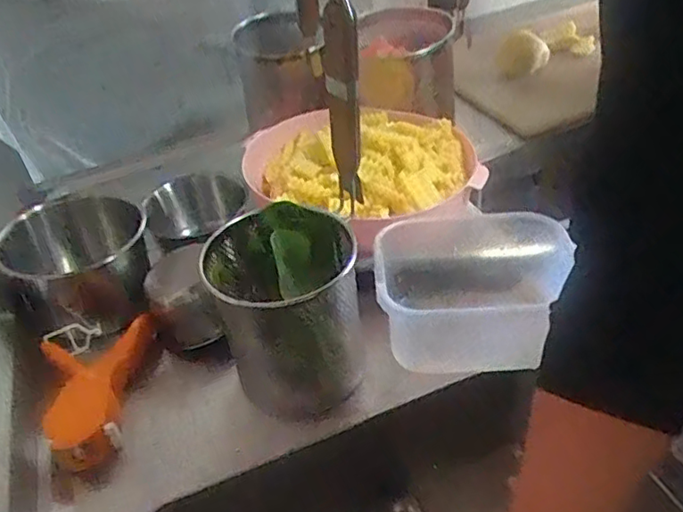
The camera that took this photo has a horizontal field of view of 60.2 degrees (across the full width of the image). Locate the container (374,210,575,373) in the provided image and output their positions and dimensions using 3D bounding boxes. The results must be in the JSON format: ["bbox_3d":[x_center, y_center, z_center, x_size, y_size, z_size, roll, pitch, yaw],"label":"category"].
[{"bbox_3d":[0.131,0.036,0.606,0.182,0.099,0.153,0,41,9],"label":"container"}]

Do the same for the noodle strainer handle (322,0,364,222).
[{"bbox_3d":[0.003,-0.134,0.476,0.027,0.230,0.036,-9,40,-2],"label":"noodle strainer handle"}]

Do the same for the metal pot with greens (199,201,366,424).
[{"bbox_3d":[-0.050,0.056,0.564,0.127,0.162,0.127,-4,40,4],"label":"metal pot with greens"}]

